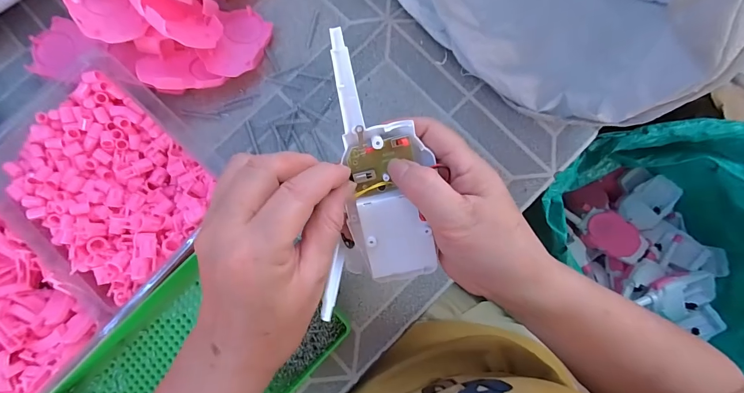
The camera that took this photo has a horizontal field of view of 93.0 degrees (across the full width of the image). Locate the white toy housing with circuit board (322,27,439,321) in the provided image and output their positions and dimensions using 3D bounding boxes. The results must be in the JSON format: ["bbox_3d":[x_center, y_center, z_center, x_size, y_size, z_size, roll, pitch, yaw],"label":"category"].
[{"bbox_3d":[0.001,-0.012,0.217,0.073,0.042,0.158,-7,104,0],"label":"white toy housing with circuit board"}]

